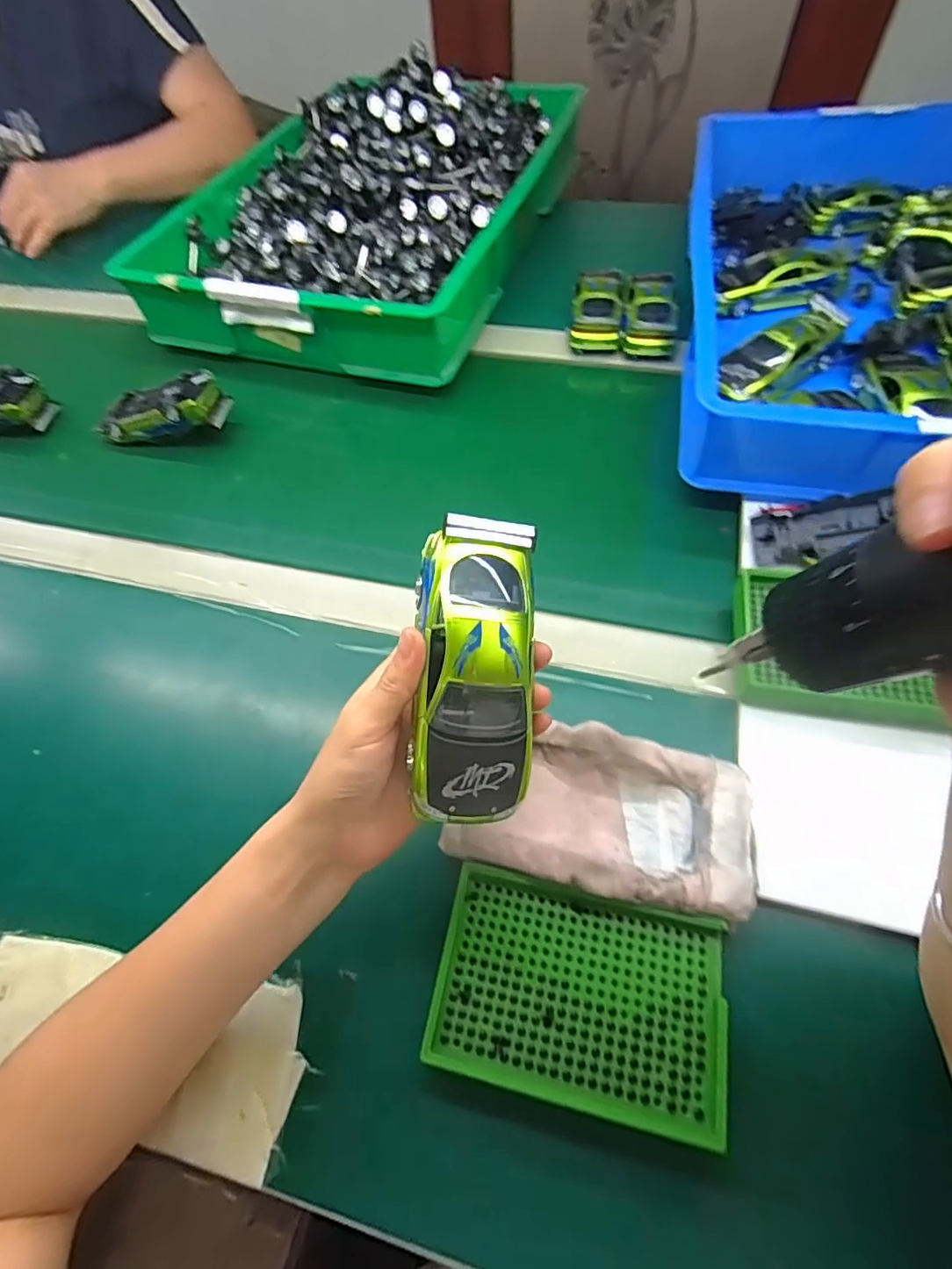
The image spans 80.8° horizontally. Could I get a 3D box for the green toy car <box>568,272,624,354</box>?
[{"bbox_3d":[0.122,-0.334,0.571,0.052,0.041,0.112,5,60,7],"label":"green toy car"}]

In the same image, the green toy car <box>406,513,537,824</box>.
[{"bbox_3d":[0.000,0.015,0.245,0.055,0.033,0.129,4,83,-15],"label":"green toy car"}]

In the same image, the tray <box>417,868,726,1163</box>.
[{"bbox_3d":[0.051,0.178,0.281,0.135,0.023,0.091,9,60,10],"label":"tray"}]

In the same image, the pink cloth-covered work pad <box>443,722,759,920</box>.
[{"bbox_3d":[0.071,0.099,0.311,0.153,0.025,0.084,11,61,11],"label":"pink cloth-covered work pad"}]

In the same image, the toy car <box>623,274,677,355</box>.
[{"bbox_3d":[0.174,-0.320,0.561,0.051,0.045,0.108,8,60,9],"label":"toy car"}]

